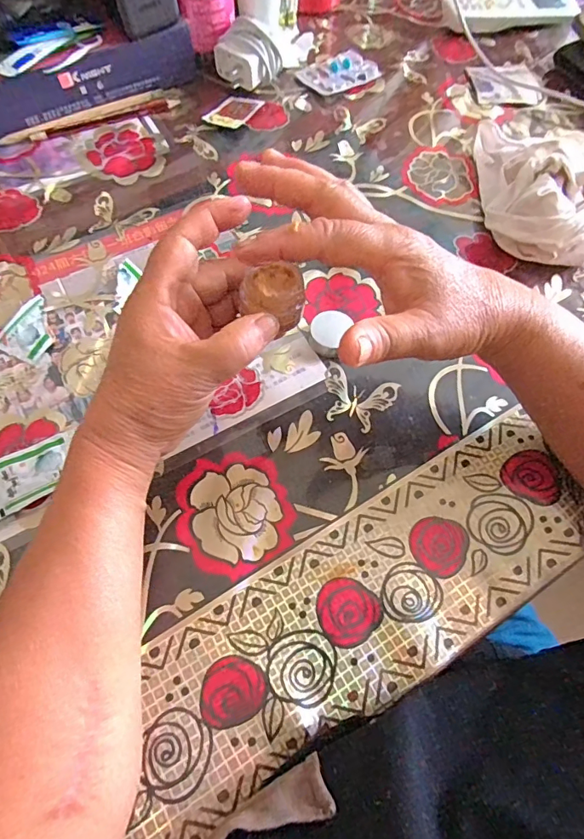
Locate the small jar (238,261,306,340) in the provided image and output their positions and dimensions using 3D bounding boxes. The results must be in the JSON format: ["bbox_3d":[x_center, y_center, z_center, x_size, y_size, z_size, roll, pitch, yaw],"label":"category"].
[{"bbox_3d":[-0.007,-0.061,0.242,0.033,0.024,0.026,-21,68,-11],"label":"small jar"}]

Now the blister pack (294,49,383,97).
[{"bbox_3d":[0.050,-0.362,0.496,0.080,0.004,0.052,-29,70,-14],"label":"blister pack"}]

